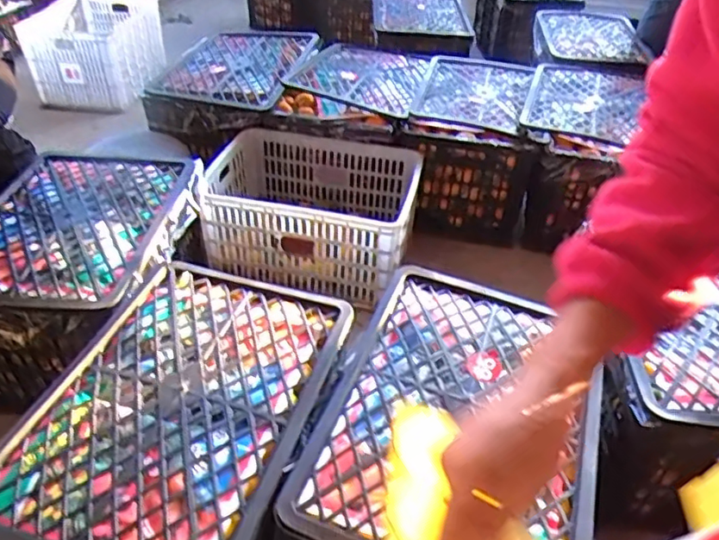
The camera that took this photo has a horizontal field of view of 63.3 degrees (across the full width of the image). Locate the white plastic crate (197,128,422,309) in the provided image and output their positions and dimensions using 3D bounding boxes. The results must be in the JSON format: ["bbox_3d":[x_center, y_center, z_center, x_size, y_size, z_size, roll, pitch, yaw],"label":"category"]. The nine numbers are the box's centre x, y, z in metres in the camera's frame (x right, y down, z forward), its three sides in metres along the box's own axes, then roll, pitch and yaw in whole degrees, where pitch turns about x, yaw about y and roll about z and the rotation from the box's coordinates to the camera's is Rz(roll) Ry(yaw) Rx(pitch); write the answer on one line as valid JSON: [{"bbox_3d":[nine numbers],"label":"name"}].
[{"bbox_3d":[-0.112,-0.158,1.502,0.519,0.241,0.376,14,41,13],"label":"white plastic crate"}]

